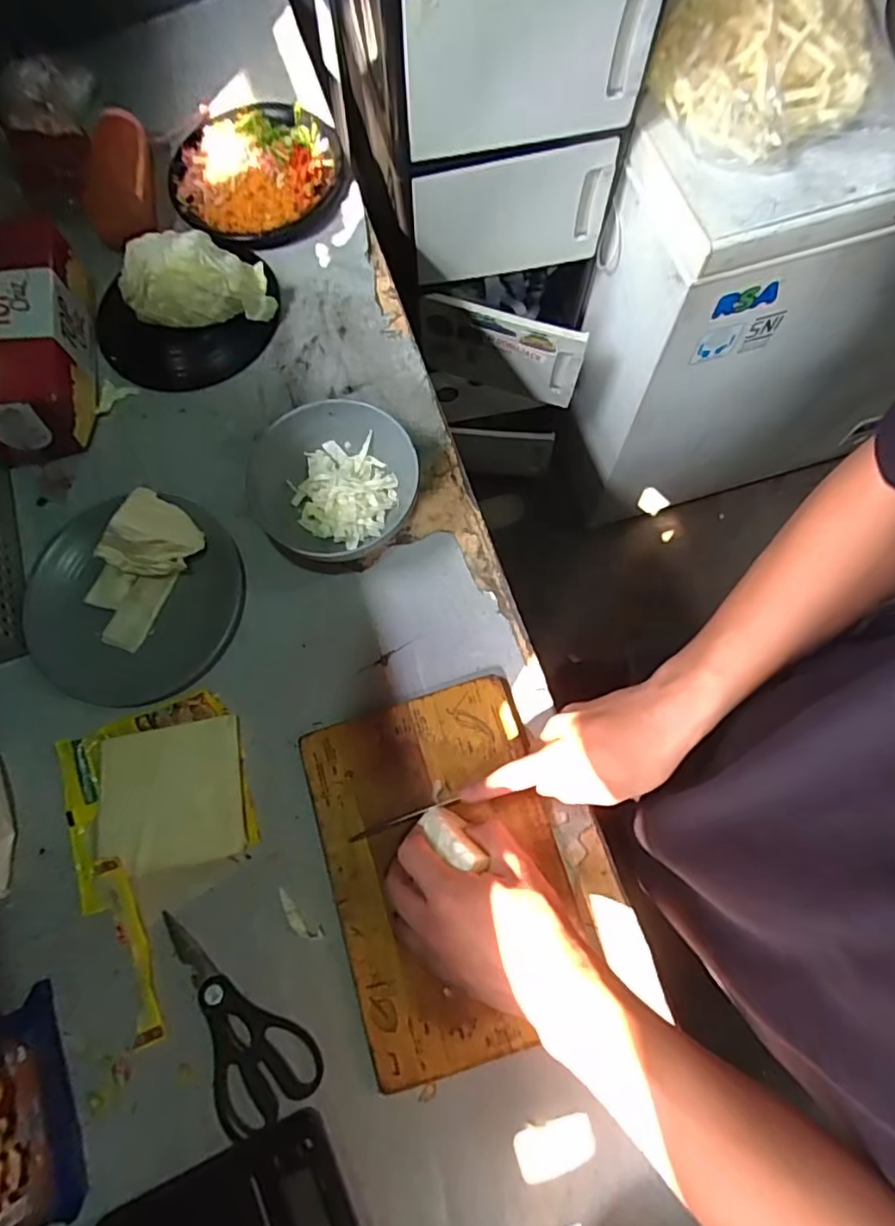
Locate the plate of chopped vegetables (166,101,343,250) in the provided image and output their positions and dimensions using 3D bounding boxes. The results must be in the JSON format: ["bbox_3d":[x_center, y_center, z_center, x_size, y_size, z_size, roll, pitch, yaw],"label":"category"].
[{"bbox_3d":[-0.254,-0.589,0.791,0.218,0.032,0.249,-17,73,-3],"label":"plate of chopped vegetables"}]

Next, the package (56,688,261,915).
[{"bbox_3d":[-0.276,0.171,0.564,0.170,0.014,0.163,-19,74,-4],"label":"package"}]

